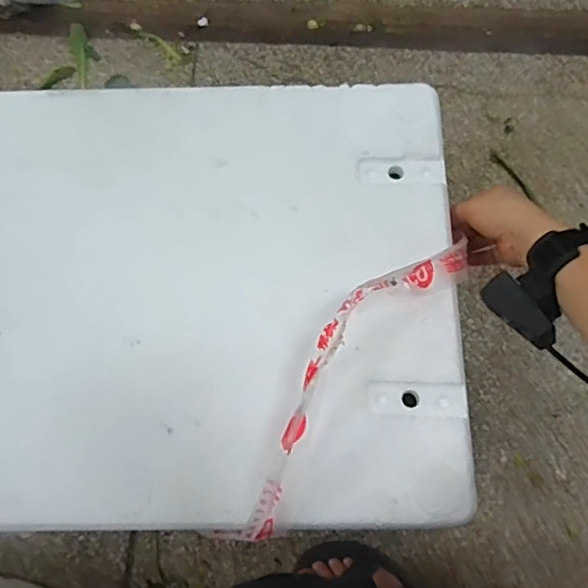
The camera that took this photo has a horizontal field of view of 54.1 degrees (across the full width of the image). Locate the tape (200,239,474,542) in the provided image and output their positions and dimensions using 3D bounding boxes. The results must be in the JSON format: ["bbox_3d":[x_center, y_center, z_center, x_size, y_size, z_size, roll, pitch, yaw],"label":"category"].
[{"bbox_3d":[0.042,0.068,0.469,0.065,0.087,0.328,35,78,11],"label":"tape"}]

